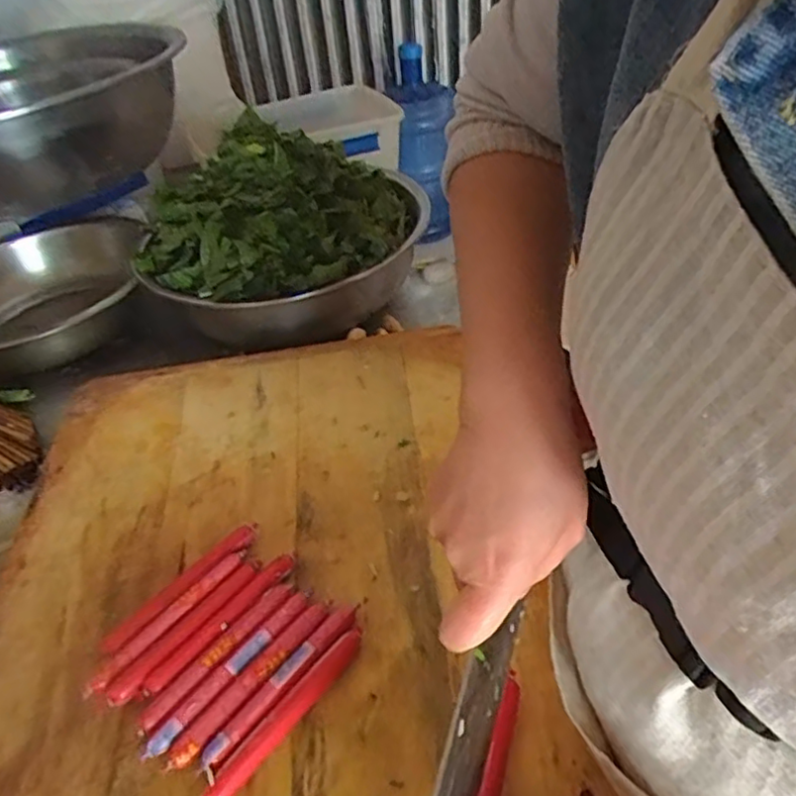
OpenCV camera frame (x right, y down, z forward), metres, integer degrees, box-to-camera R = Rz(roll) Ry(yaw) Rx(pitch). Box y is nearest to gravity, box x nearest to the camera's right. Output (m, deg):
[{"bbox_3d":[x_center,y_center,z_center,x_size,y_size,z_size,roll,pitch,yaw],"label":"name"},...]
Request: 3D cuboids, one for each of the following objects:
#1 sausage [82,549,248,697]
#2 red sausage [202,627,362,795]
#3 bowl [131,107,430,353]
[{"bbox_3d":[-0.168,0.166,0.479,0.017,0.017,0.140,26,51,32],"label":"sausage"},{"bbox_3d":[-0.071,0.207,0.415,0.015,0.014,0.136,26,51,32],"label":"red sausage"},{"bbox_3d":[-0.141,-0.205,0.781,0.326,0.176,0.293,-33,47,-26],"label":"bowl"}]

